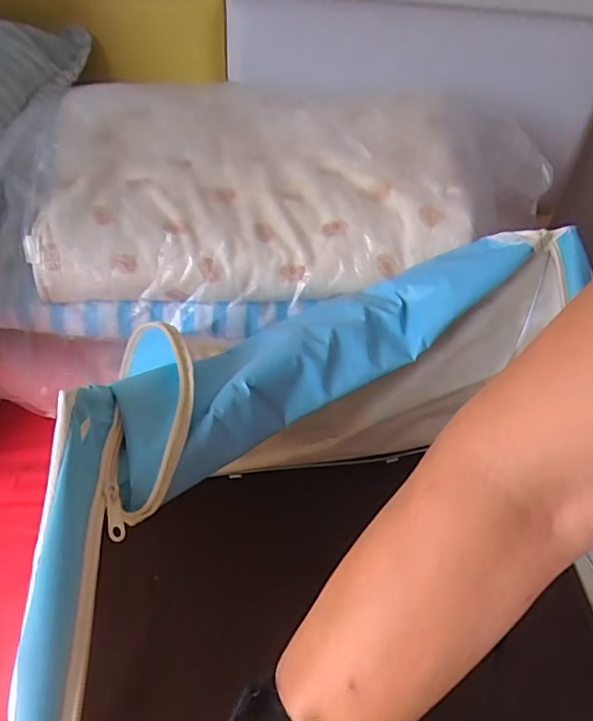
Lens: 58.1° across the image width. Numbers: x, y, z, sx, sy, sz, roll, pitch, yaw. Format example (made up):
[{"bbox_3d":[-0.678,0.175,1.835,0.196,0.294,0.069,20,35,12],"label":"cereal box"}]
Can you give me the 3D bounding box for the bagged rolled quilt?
[{"bbox_3d":[-0.004,-0.181,0.564,0.503,0.107,0.233,-3,55,-6],"label":"bagged rolled quilt"}]

